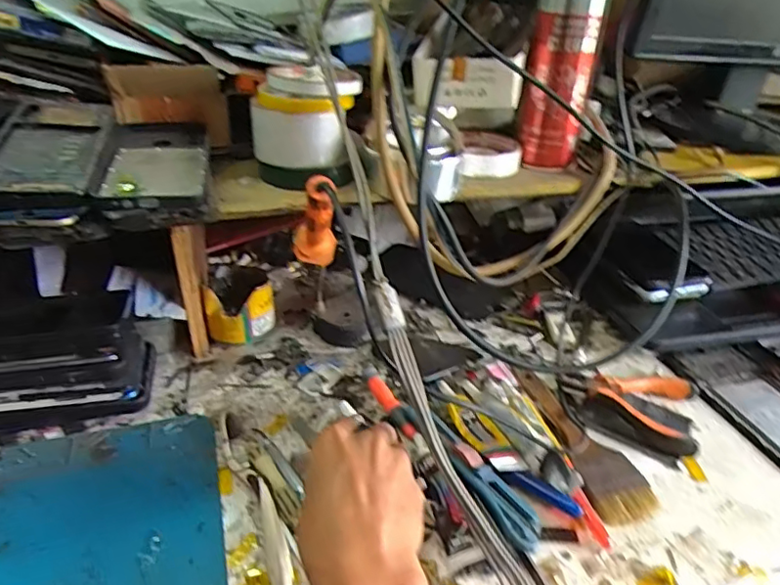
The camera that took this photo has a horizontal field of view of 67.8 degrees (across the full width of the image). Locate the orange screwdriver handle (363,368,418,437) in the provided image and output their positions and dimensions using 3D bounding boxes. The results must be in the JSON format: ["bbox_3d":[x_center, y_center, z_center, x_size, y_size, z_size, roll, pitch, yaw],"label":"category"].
[{"bbox_3d":[0.000,0.092,0.478,0.015,0.016,0.077,-12,33,-21],"label":"orange screwdriver handle"}]

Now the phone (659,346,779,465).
[{"bbox_3d":[0.315,0.096,0.492,0.074,0.010,0.155,-7,31,-14],"label":"phone"}]

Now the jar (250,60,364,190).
[{"bbox_3d":[-0.076,-0.154,0.536,0.098,0.094,0.081,-4,30,-8],"label":"jar"}]

